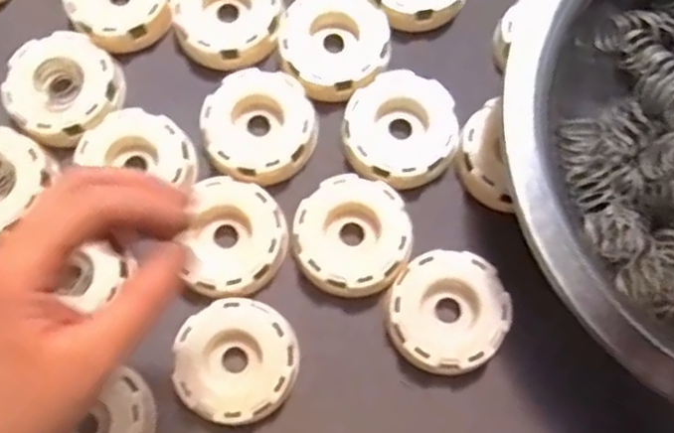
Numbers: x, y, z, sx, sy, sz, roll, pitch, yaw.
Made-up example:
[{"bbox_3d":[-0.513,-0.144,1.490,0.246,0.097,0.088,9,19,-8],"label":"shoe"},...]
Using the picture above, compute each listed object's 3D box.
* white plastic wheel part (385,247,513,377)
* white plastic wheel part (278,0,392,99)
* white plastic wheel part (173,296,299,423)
[{"bbox_3d":[0.061,0.053,0.399,0.063,0.021,0.066,30,78,9],"label":"white plastic wheel part"},{"bbox_3d":[-0.002,-0.104,0.438,0.064,0.019,0.065,0,76,1],"label":"white plastic wheel part"},{"bbox_3d":[-0.055,0.079,0.394,0.063,0.020,0.064,0,76,1],"label":"white plastic wheel part"}]

